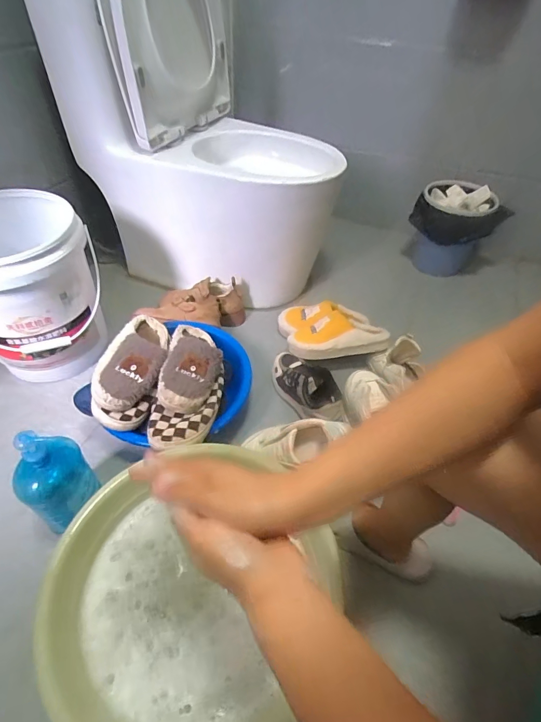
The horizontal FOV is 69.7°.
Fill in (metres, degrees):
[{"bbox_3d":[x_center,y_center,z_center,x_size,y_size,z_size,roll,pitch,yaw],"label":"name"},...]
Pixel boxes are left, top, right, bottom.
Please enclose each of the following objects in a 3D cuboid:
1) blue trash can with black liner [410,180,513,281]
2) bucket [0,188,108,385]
[{"bbox_3d":[0.568,-0.412,1.250,0.196,0.255,0.202,1,47,-2],"label":"blue trash can with black liner"},{"bbox_3d":[-0.546,-0.156,0.903,0.297,0.343,0.269,-16,50,-17],"label":"bucket"}]

